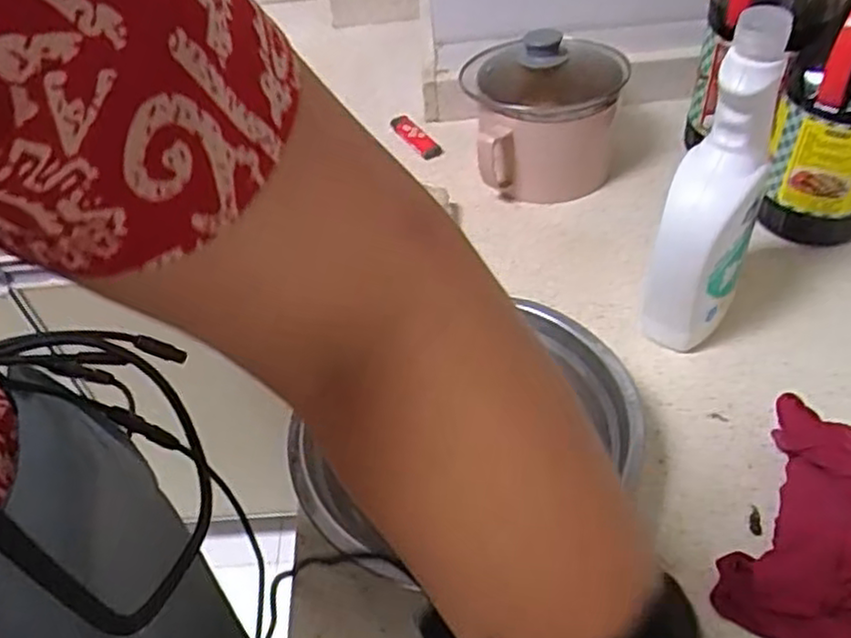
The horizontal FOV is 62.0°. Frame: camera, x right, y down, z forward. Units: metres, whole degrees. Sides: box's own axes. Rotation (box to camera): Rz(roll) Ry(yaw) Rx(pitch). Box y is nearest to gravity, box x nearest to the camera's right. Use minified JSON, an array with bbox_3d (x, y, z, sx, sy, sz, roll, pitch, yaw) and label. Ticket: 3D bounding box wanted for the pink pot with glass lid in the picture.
[{"bbox_3d":[0.123,-0.214,0.753,0.166,0.126,0.166,4,46,9],"label":"pink pot with glass lid"}]

